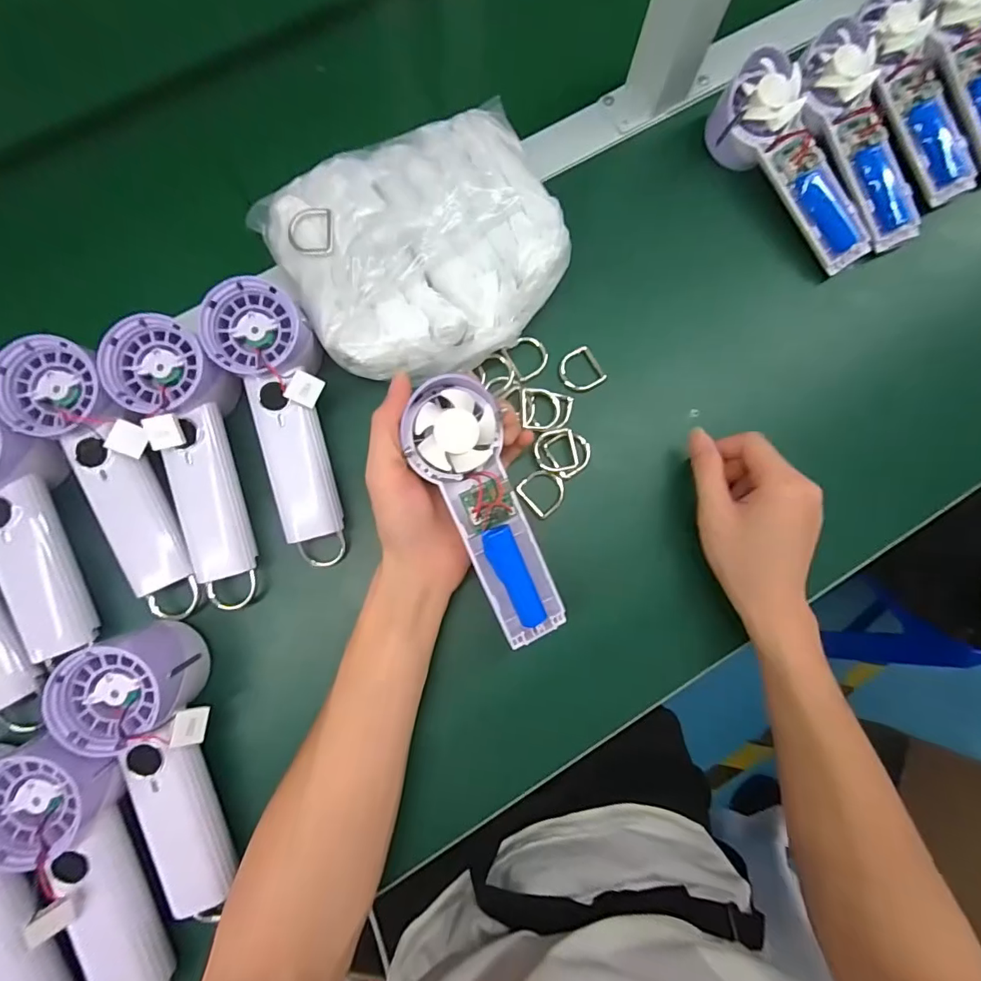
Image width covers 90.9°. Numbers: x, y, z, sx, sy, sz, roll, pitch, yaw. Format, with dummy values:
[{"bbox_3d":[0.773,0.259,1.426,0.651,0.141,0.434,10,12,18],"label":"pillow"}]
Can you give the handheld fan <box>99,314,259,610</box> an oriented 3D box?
[{"bbox_3d":[-0.197,-0.017,0.326,0.064,0.043,0.197,-14,98,-4],"label":"handheld fan"}]

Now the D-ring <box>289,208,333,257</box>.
[{"bbox_3d":[-0.128,-0.184,0.344,0.031,0.004,0.035,0,80,-2],"label":"D-ring"}]

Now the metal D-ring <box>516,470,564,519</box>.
[{"bbox_3d":[0.040,0.000,0.361,0.032,0.007,0.033,-42,84,-8],"label":"metal D-ring"}]

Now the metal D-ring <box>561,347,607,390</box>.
[{"bbox_3d":[0.070,-0.093,0.378,0.031,0.007,0.033,-33,97,3],"label":"metal D-ring"}]

